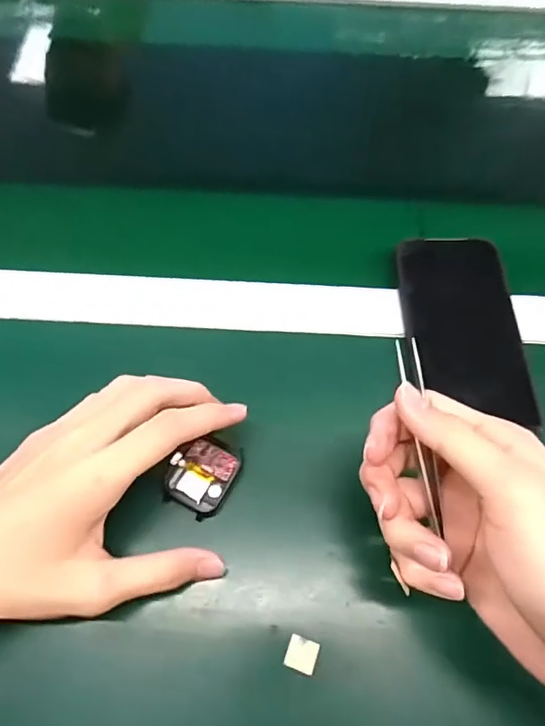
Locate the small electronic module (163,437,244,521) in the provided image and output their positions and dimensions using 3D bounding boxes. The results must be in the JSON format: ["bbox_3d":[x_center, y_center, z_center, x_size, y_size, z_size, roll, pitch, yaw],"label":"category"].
[{"bbox_3d":[-0.042,0.067,0.307,0.038,0.006,0.044,26,69,12],"label":"small electronic module"}]

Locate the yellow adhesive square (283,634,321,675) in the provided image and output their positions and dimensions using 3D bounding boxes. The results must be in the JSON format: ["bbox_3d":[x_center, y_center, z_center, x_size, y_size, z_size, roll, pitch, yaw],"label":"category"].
[{"bbox_3d":[0.016,0.155,0.270,0.016,0.004,0.015,18,63,8],"label":"yellow adhesive square"}]

